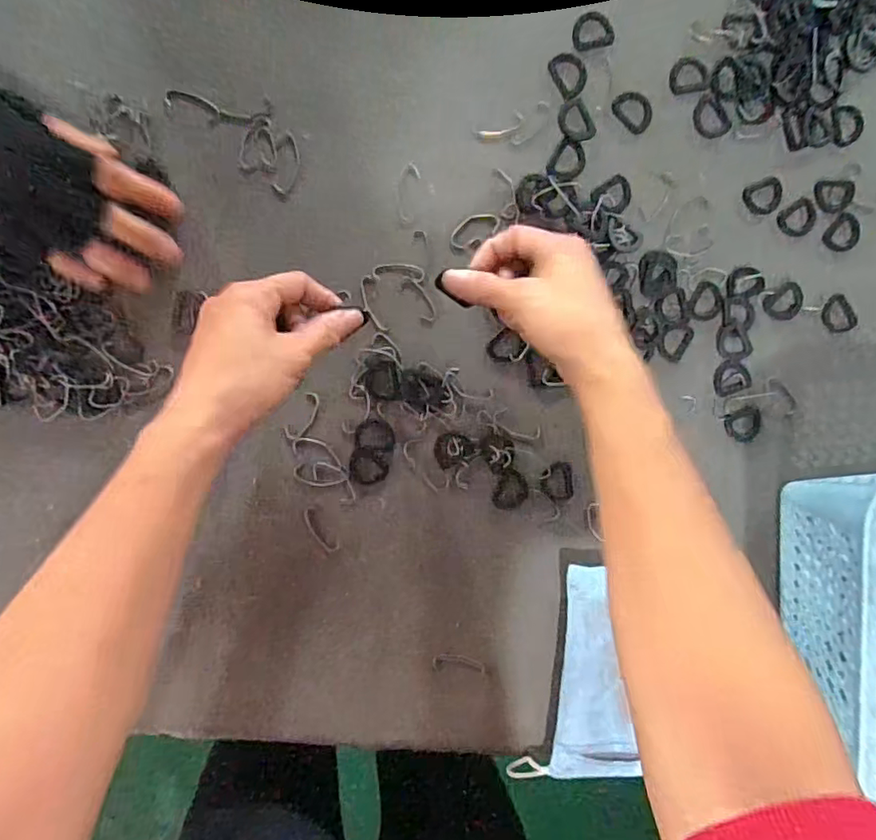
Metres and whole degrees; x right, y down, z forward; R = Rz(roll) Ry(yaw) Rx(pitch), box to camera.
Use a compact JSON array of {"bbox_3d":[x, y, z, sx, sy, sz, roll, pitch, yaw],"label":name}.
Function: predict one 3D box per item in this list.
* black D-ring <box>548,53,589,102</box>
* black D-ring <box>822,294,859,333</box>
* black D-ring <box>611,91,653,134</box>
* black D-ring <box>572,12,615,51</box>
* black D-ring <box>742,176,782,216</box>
[{"bbox_3d":[0.092,-0.241,0.399,0.025,0.004,0.031,-29,99,-2],"label":"black D-ring"},{"bbox_3d":[0.306,-0.080,0.437,0.023,0.004,0.031,-37,99,-1],"label":"black D-ring"},{"bbox_3d":[0.139,-0.220,0.406,0.026,0.004,0.030,-43,99,0],"label":"black D-ring"},{"bbox_3d":[0.109,-0.271,0.399,0.028,0.005,0.022,-11,98,-5],"label":"black D-ring"},{"bbox_3d":[0.240,-0.164,0.422,0.030,0.004,0.025,-16,98,-4],"label":"black D-ring"}]

